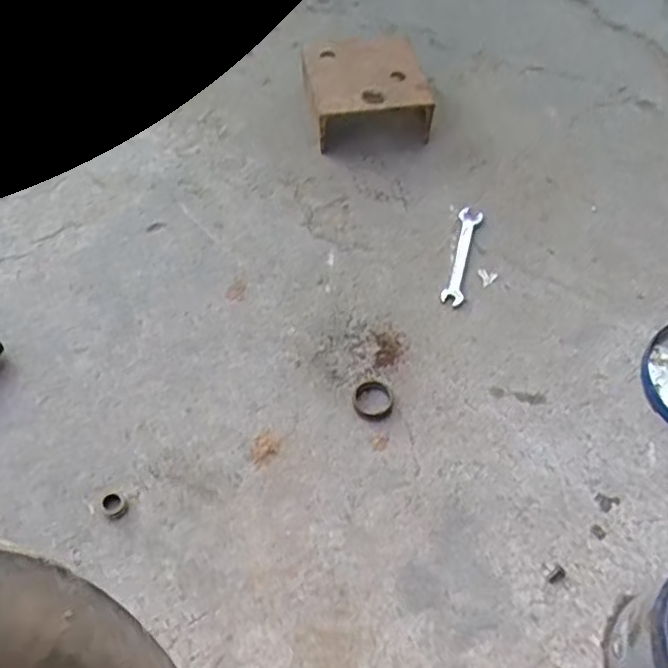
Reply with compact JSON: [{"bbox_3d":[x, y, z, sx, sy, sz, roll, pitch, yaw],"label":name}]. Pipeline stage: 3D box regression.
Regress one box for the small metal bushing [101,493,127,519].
[{"bbox_3d":[-0.157,0.122,0.480,0.016,0.008,0.017,1,54,-1],"label":"small metal bushing"}]

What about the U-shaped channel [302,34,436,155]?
[{"bbox_3d":[0.034,-0.261,0.730,0.123,0.056,0.127,-6,55,-6],"label":"U-shaped channel"}]

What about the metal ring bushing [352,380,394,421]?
[{"bbox_3d":[0.031,0.052,0.534,0.033,0.005,0.034,1,54,-1],"label":"metal ring bushing"}]

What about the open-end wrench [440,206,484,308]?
[{"bbox_3d":[0.120,-0.075,0.630,0.021,0.009,0.120,13,55,8],"label":"open-end wrench"}]

